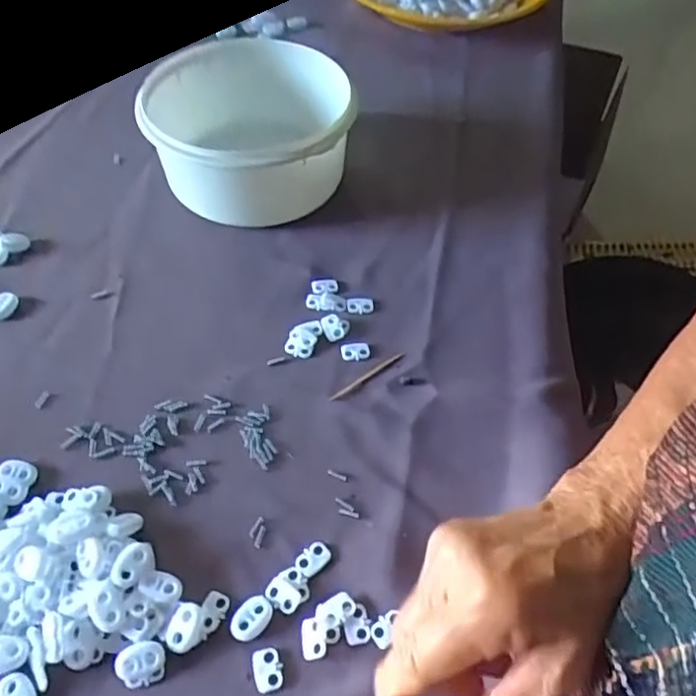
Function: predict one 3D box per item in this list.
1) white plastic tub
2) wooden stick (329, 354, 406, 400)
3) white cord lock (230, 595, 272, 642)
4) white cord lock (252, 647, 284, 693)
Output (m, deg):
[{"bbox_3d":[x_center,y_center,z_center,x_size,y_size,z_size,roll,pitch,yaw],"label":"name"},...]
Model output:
[{"bbox_3d":[-0.080,-0.162,0.491,0.157,0.095,0.151,0,52,-4],"label":"white plastic tub"},{"bbox_3d":[0.013,0.018,0.409,0.060,0.004,0.005,-31,60,-24],"label":"wooden stick"},{"bbox_3d":[-0.048,0.136,0.313,0.016,0.005,0.023,30,56,19],"label":"white cord lock"},{"bbox_3d":[-0.039,0.155,0.301,0.013,0.004,0.019,-11,53,-12],"label":"white cord lock"}]

